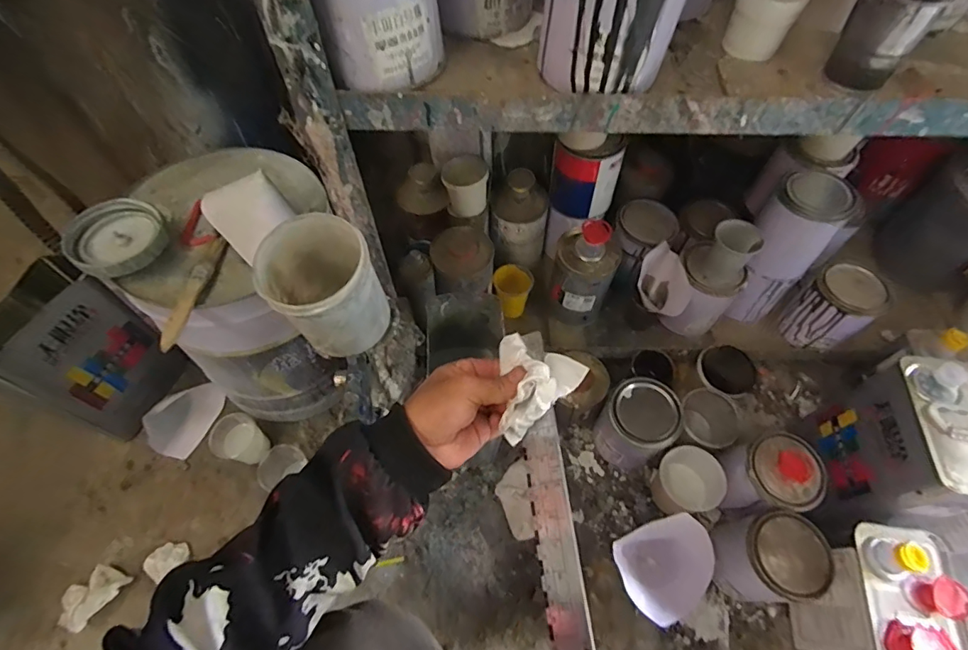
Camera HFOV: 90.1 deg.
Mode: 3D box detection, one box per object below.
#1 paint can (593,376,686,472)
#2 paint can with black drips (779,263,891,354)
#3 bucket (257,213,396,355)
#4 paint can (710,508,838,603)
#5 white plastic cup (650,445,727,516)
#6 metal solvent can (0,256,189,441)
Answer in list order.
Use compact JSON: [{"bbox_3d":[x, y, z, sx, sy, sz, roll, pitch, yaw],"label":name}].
[{"bbox_3d":[0.238,0.158,0.761,0.101,0.136,0.110,0,60,0],"label":"paint can"},{"bbox_3d":[0.569,-0.027,0.792,0.096,0.119,0.107,-34,66,-18],"label":"paint can with black drips"},{"bbox_3d":[-0.145,-0.030,0.446,0.092,0.111,0.094,-36,66,-19],"label":"bucket"},{"bbox_3d":[0.387,0.318,0.672,0.109,0.141,0.106,0,60,0],"label":"paint can"},{"bbox_3d":[0.309,0.241,0.745,0.080,0.096,0.092,-20,62,-11],"label":"white plastic cup"},{"bbox_3d":[-0.607,0.048,0.734,0.119,0.244,0.181,24,63,13],"label":"metal solvent can"}]

